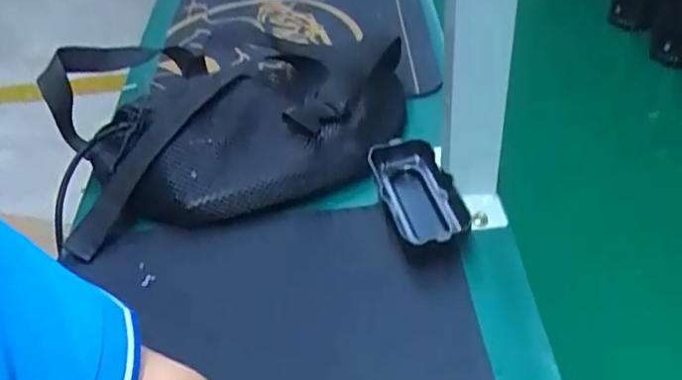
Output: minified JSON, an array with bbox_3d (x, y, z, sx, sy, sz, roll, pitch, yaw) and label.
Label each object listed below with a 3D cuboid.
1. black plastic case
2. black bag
[{"bbox_3d":[0.060,0.002,0.478,0.053,0.022,0.108,-13,43,-7],"label":"black plastic case"},{"bbox_3d":[-0.102,-0.072,0.563,0.295,0.085,0.240,-12,43,-5],"label":"black bag"}]

